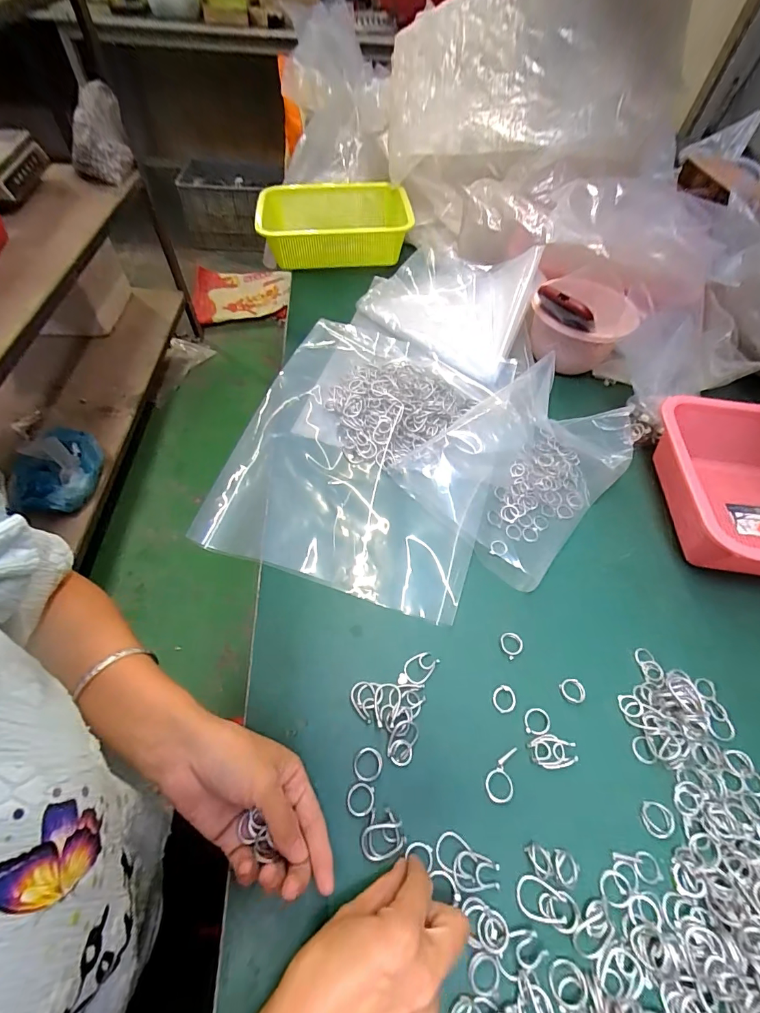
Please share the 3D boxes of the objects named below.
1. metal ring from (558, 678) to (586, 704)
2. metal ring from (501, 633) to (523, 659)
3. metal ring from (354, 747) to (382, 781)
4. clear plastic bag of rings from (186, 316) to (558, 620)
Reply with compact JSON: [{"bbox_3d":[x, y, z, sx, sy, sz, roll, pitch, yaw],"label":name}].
[{"bbox_3d":[0.176,0.166,0.369,0.023,0.006,0.020,-13,58,-14],"label":"metal ring"},{"bbox_3d":[0.125,0.130,0.388,0.022,0.004,0.021,2,56,-3],"label":"metal ring"},{"bbox_3d":[-0.009,0.204,0.324,0.023,0.004,0.022,2,56,-3],"label":"metal ring"},{"bbox_3d":[0.007,-0.081,0.494,0.325,0.041,0.373,20,56,8],"label":"clear plastic bag of rings"}]

